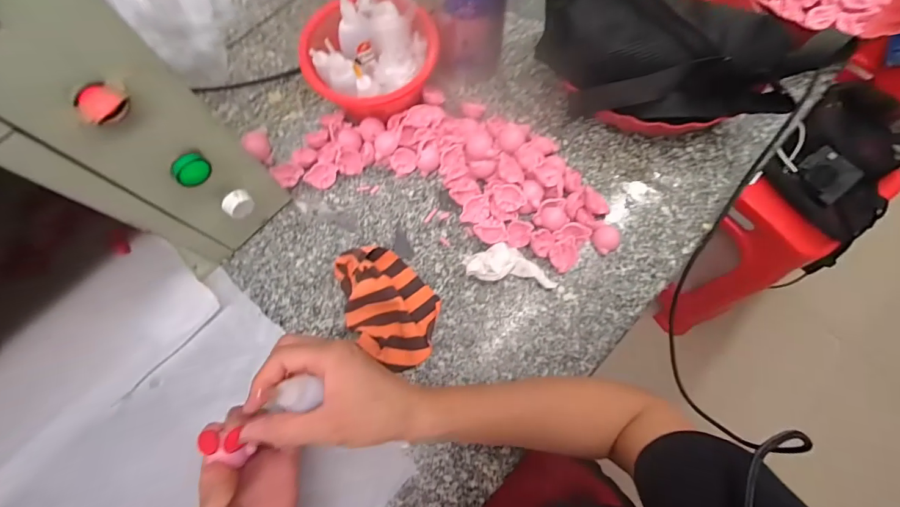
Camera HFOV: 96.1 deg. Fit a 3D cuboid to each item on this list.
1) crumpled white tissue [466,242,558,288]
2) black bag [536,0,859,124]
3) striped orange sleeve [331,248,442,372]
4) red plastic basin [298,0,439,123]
[{"bbox_3d":[0.065,0.011,0.429,0.092,0.022,0.041,5,73,2],"label":"crumpled white tissue"},{"bbox_3d":[0.227,-0.201,0.424,0.287,0.140,0.112,17,74,5],"label":"black bag"},{"bbox_3d":[-0.065,0.052,0.419,0.085,0.031,0.131,-43,78,-12],"label":"striped orange sleeve"},{"bbox_3d":[-0.089,-0.218,0.458,0.146,0.063,0.135,0,73,0],"label":"red plastic basin"}]

